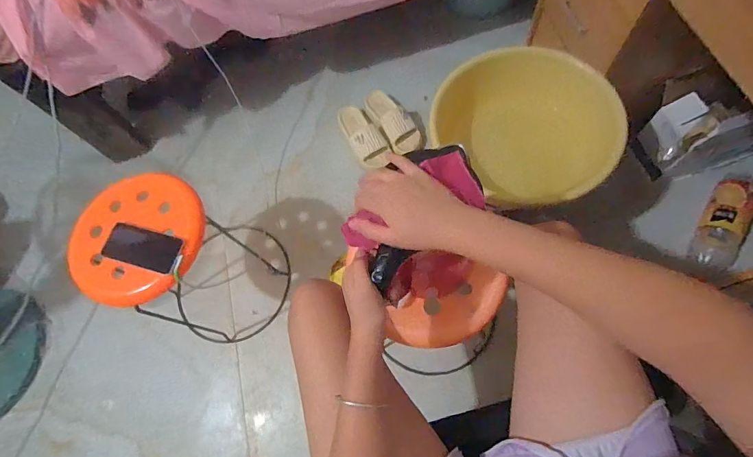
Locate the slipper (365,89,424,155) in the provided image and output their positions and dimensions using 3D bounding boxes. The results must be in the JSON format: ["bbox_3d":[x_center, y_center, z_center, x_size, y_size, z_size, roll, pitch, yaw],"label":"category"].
[{"bbox_3d":[0.053,-0.345,1.235,0.105,0.065,0.254,-28,68,-4],"label":"slipper"}]

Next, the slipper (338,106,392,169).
[{"bbox_3d":[-0.045,-0.306,1.215,0.103,0.066,0.245,-27,68,-3],"label":"slipper"}]

